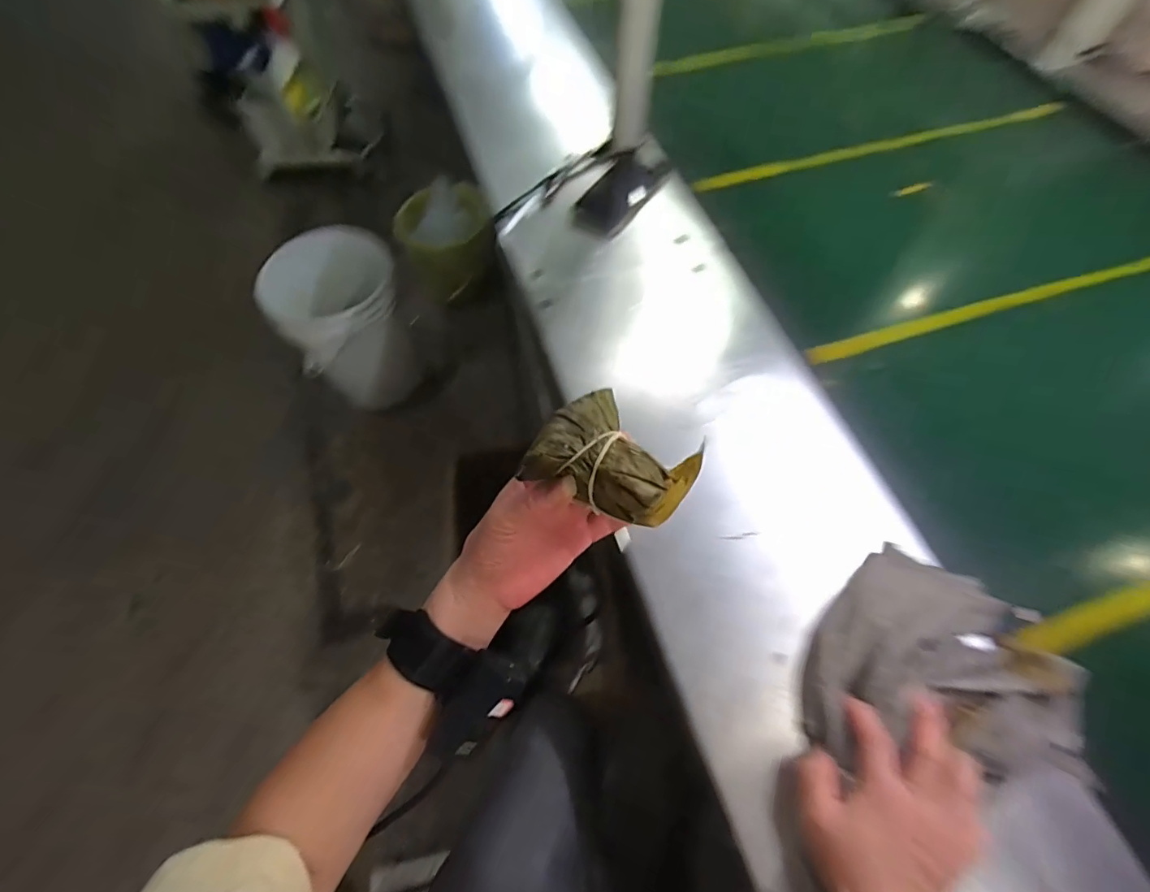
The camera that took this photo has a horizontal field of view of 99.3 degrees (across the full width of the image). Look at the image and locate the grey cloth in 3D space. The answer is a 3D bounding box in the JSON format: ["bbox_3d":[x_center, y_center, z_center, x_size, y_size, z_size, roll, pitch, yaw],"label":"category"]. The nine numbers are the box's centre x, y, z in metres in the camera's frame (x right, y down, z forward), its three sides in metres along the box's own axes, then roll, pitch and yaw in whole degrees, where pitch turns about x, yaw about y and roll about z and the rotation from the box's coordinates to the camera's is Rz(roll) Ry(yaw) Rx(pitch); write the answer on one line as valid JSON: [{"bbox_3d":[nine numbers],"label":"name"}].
[{"bbox_3d":[0.296,0.179,0.403,0.212,0.051,0.167,4,63,2],"label":"grey cloth"}]

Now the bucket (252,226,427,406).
[{"bbox_3d":[-0.601,-0.333,1.276,0.280,0.343,0.305,0,62,0],"label":"bucket"}]

